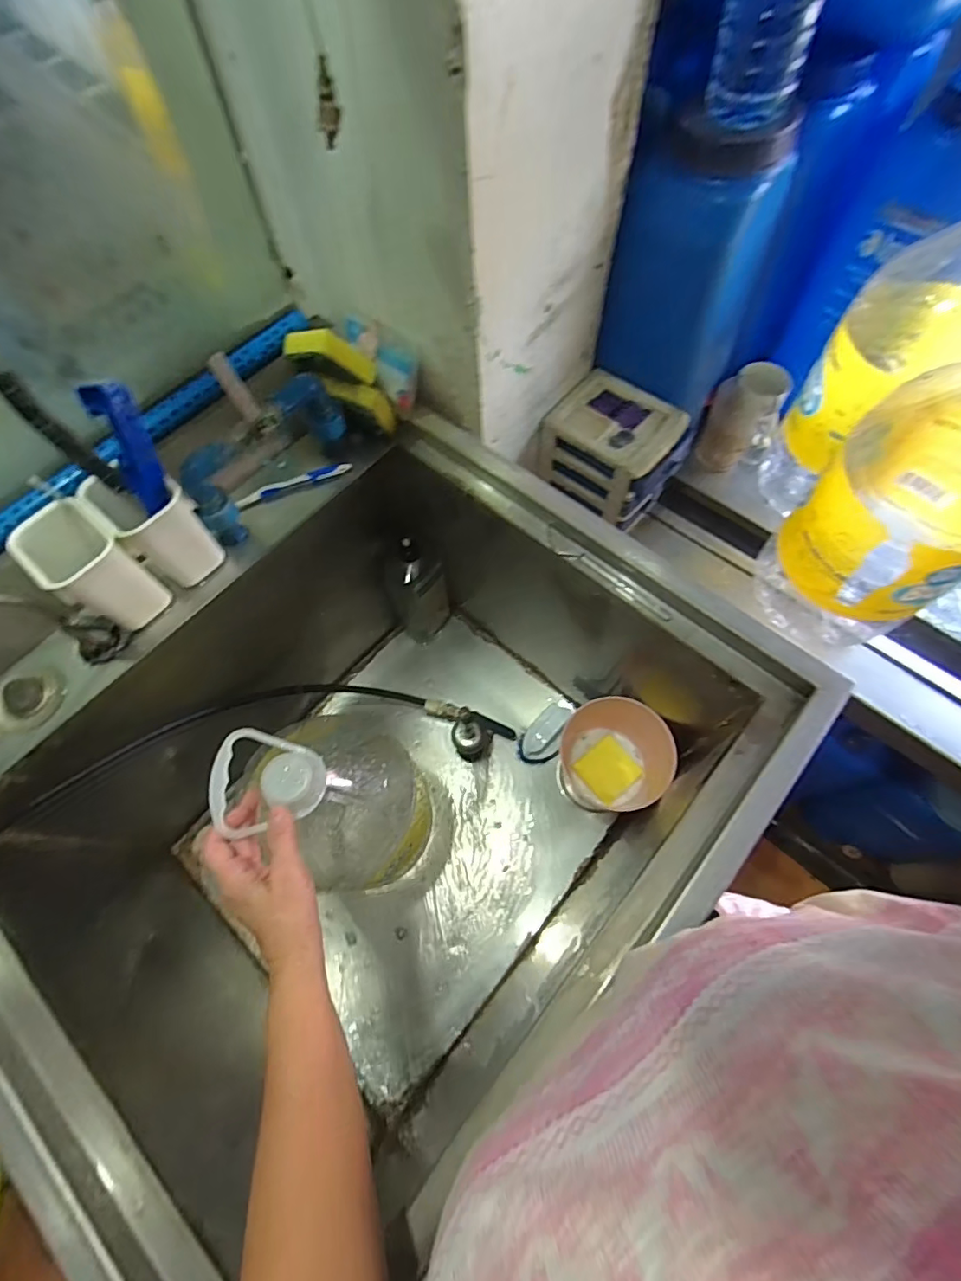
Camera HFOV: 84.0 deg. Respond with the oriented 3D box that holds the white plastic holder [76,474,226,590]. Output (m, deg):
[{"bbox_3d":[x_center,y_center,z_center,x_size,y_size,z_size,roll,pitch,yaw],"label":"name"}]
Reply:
[{"bbox_3d":[-0.331,-0.118,0.551,0.082,0.107,0.068,39,73,17],"label":"white plastic holder"}]

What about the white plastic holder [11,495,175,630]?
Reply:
[{"bbox_3d":[-0.380,-0.070,0.530,0.087,0.105,0.070,39,73,17],"label":"white plastic holder"}]

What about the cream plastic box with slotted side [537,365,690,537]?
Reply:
[{"bbox_3d":[0.198,-0.280,0.799,0.181,0.122,0.139,33,71,15],"label":"cream plastic box with slotted side"}]

